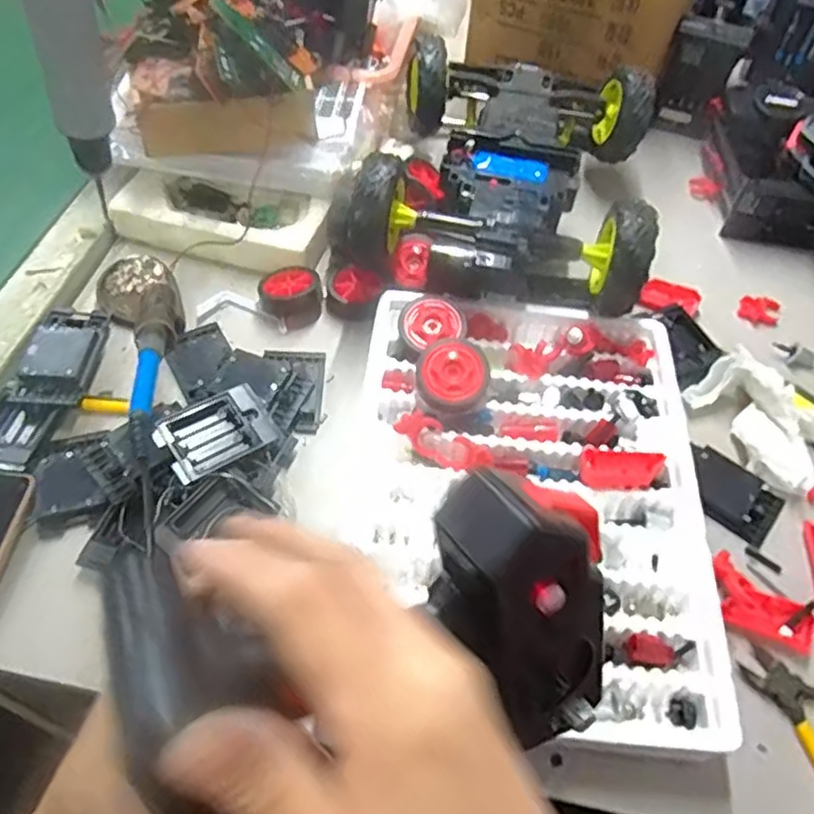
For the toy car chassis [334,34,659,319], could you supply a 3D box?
[{"bbox_3d":[0.094,-0.227,0.652,0.259,0.131,0.341,12,55,5],"label":"toy car chassis"}]

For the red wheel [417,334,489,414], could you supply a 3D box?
[{"bbox_3d":[0.036,-0.023,0.527,0.056,0.031,0.055,2,54,-3],"label":"red wheel"}]

